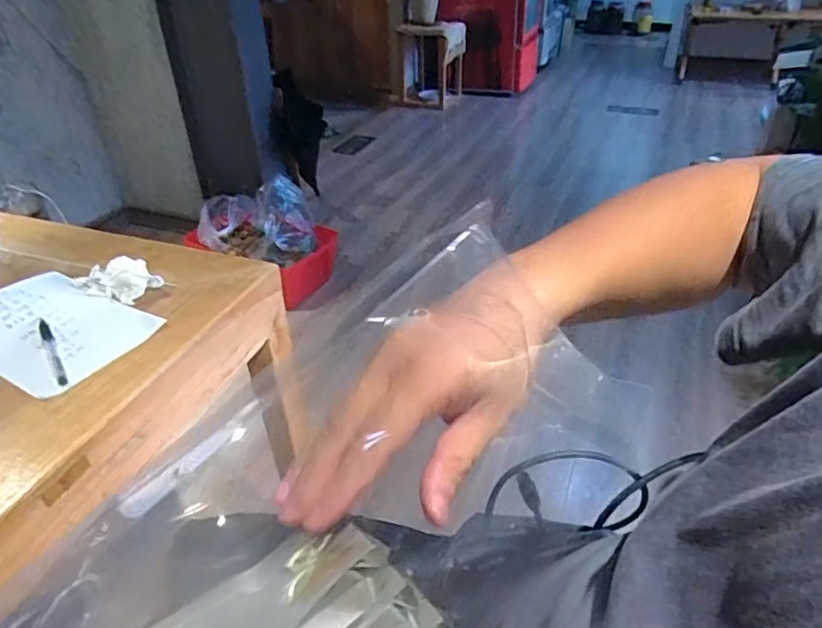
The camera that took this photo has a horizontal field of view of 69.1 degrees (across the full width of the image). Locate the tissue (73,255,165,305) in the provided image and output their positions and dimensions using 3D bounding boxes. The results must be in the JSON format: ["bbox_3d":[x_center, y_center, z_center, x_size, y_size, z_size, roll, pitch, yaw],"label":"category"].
[{"bbox_3d":[-0.368,-0.049,0.744,0.107,0.036,0.062,14,38,21],"label":"tissue"}]

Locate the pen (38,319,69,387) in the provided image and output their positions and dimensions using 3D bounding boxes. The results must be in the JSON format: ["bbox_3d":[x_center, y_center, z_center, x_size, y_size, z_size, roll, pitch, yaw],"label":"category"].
[{"bbox_3d":[-0.386,0.039,0.642,0.011,0.007,0.130,-22,40,-27],"label":"pen"}]

